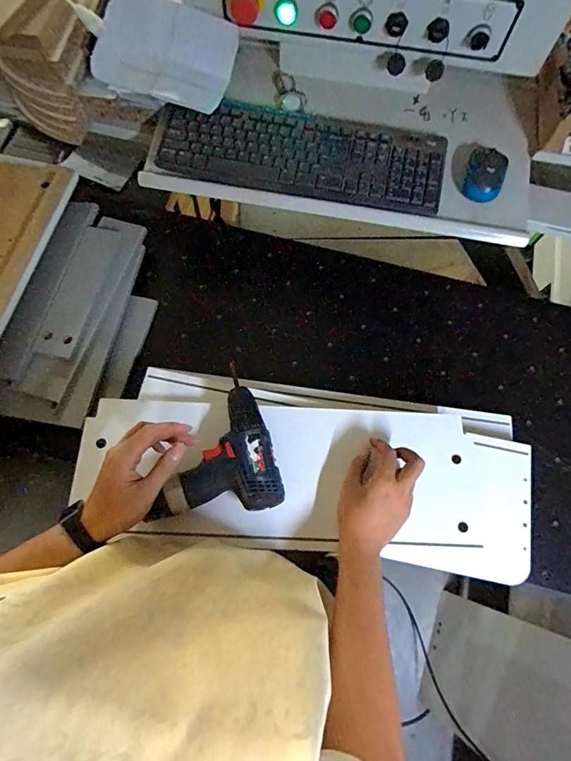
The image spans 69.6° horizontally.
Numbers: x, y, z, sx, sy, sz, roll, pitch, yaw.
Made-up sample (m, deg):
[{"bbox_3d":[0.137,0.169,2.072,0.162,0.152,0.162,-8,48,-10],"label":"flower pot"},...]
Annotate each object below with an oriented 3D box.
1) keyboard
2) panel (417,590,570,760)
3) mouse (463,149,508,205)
[{"bbox_3d":[0.024,-0.350,0.639,0.433,0.033,0.137,9,70,1],"label":"keyboard"},{"bbox_3d":[0.553,0.800,1.083,0.041,0.560,0.339,27,70,-5],"label":"panel"},{"bbox_3d":[0.307,-0.319,0.633,0.058,0.035,0.080,24,72,6],"label":"mouse"}]

